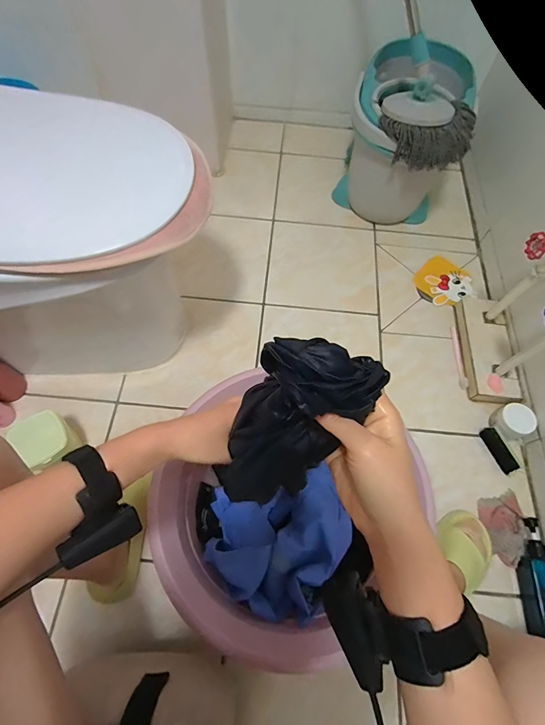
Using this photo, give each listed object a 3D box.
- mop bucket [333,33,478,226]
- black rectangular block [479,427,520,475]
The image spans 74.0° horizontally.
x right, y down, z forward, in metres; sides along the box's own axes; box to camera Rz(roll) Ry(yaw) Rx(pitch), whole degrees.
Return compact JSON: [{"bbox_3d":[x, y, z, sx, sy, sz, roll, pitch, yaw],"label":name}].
[{"bbox_3d":[0.353,-0.597,1.030,0.287,0.314,0.371,21,66,8],"label":"mop bucket"},{"bbox_3d":[0.504,0.195,0.805,0.031,0.026,0.101,-21,67,-12],"label":"black rectangular block"}]

